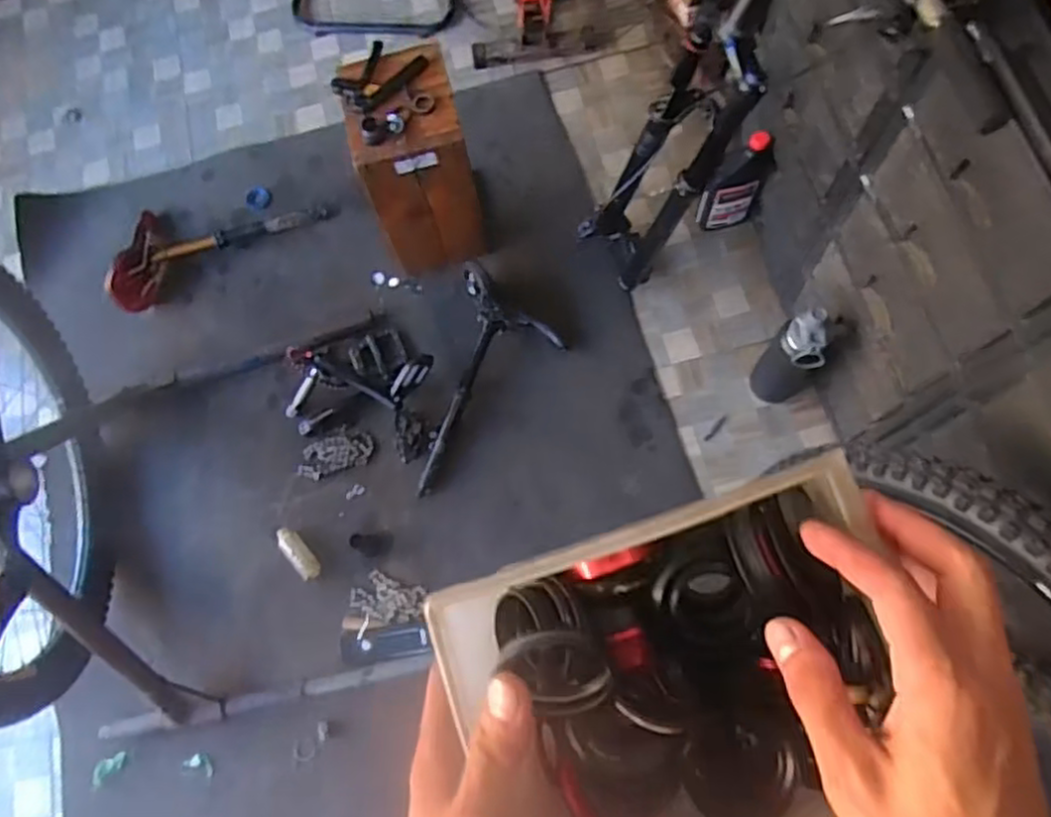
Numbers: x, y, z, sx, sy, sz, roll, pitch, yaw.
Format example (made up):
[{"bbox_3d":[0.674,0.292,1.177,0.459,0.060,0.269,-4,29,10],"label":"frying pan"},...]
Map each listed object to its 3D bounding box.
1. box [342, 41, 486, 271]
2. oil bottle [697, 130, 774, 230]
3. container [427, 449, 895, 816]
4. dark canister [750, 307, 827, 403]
[{"bbox_3d":[-0.208,-0.464,1.406,0.196,0.418,0.223,-15,72,0],"label":"box"},{"bbox_3d":[0.422,-0.451,1.452,0.118,0.250,0.055,-6,73,3],"label":"oil bottle"},{"bbox_3d":[0.079,0.138,0.339,0.190,0.085,0.167,-17,73,-3],"label":"container"},{"bbox_3d":[0.489,-0.088,1.319,0.097,0.302,0.089,-1,73,4],"label":"dark canister"}]

